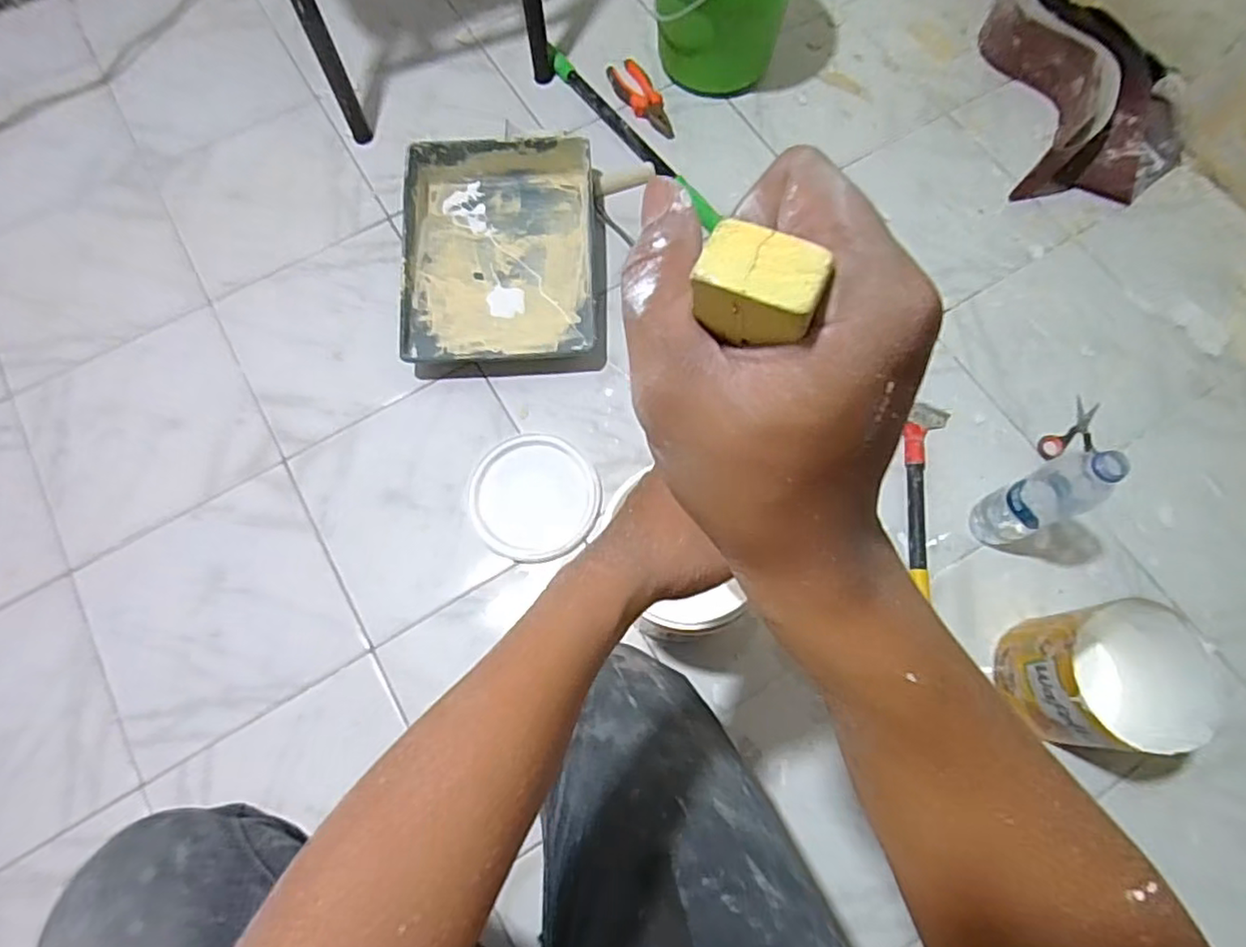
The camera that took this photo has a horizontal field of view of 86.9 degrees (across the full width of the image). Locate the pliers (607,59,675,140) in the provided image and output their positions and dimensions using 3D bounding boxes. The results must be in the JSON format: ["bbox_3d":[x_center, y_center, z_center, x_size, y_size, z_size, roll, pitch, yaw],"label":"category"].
[{"bbox_3d":[0.036,-0.638,1.125,0.061,0.016,0.181,-27,71,-10],"label":"pliers"}]

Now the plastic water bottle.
[{"bbox_3d":[0.496,0.026,0.771,0.076,0.232,0.064,-22,70,-8],"label":"plastic water bottle"}]

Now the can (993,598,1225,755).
[{"bbox_3d":[0.532,0.230,0.740,0.158,0.149,0.149,-5,69,-2],"label":"can"}]

